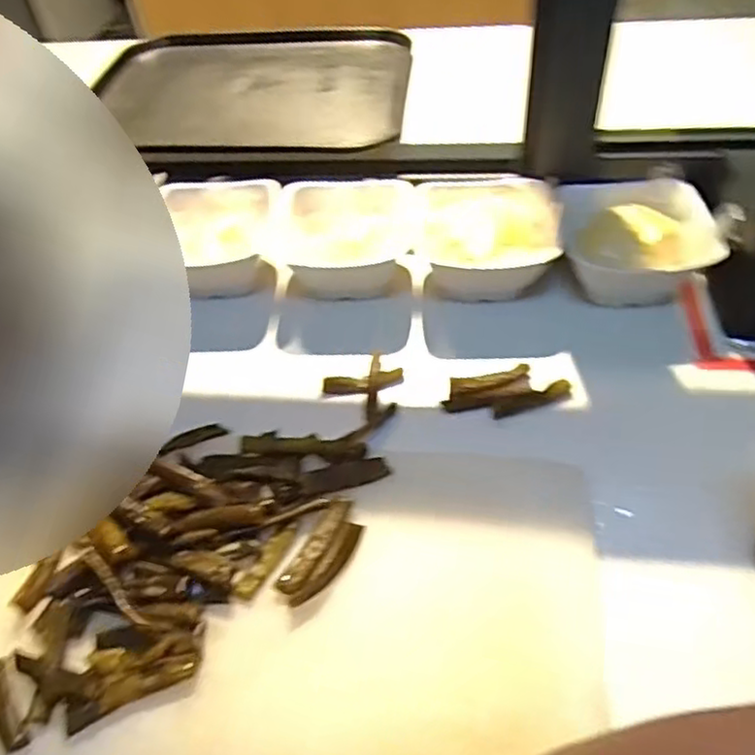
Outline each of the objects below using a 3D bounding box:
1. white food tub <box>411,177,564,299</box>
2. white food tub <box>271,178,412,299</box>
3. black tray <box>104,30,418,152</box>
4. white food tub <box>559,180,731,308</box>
[{"bbox_3d":[0.118,-0.147,0.756,0.152,0.080,0.154,1,48,7],"label":"white food tub"},{"bbox_3d":[-0.036,-0.156,0.779,0.156,0.079,0.123,5,49,10],"label":"white food tub"},{"bbox_3d":[-0.172,-0.398,0.936,0.421,0.026,0.287,3,56,4],"label":"black tray"},{"bbox_3d":[0.271,-0.138,0.729,0.153,0.082,0.132,4,49,10],"label":"white food tub"}]

